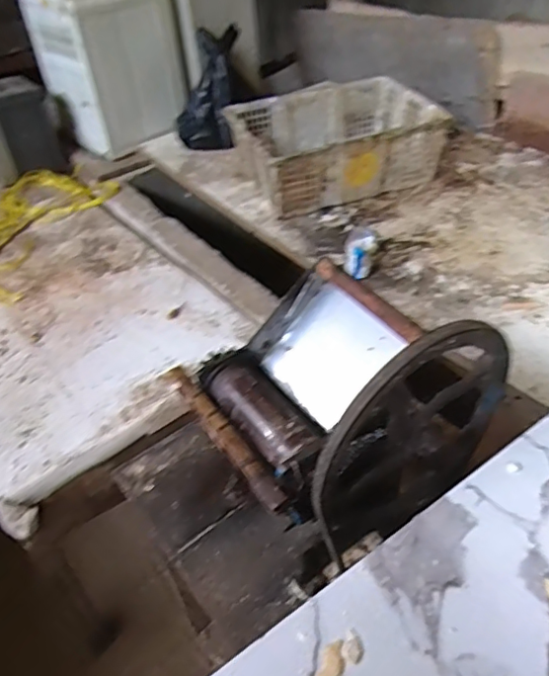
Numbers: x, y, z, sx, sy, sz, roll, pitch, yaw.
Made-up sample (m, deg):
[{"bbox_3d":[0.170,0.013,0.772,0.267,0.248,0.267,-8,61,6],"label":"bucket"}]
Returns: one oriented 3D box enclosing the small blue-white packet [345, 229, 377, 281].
[{"bbox_3d":[0.179,-0.174,1.161,0.058,0.060,0.143,5,43,11],"label":"small blue-white packet"}]

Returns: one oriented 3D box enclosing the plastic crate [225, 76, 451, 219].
[{"bbox_3d":[0.152,-0.494,1.428,0.452,0.163,0.353,-16,43,-11],"label":"plastic crate"}]

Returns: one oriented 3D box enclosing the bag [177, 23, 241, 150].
[{"bbox_3d":[-0.181,-0.714,1.588,0.157,0.342,0.109,9,0,15],"label":"bag"}]

